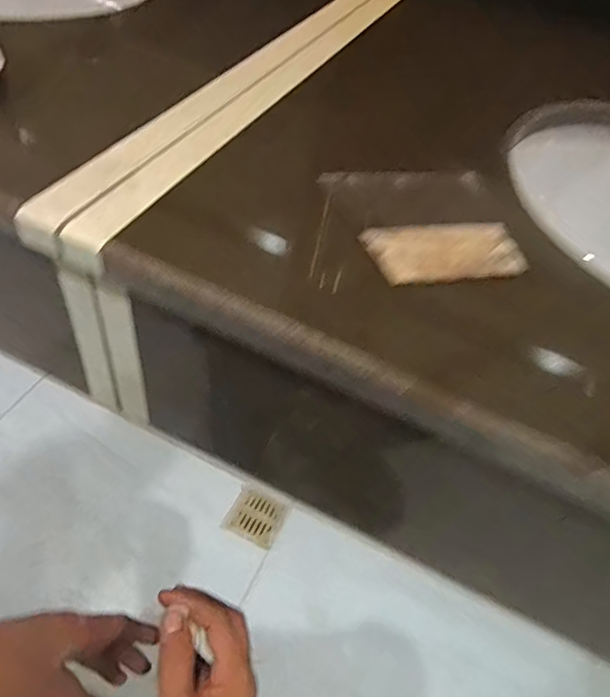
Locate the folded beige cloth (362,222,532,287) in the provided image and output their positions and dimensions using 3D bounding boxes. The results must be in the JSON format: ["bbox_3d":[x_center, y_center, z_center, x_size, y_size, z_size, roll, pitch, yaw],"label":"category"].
[{"bbox_3d":[0.082,-0.058,0.305,0.091,0.009,0.046,-5,52,-15],"label":"folded beige cloth"}]

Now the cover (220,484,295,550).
[{"bbox_3d":[-0.090,0.324,1.015,0.105,0.013,0.101,26,51,10],"label":"cover"}]

